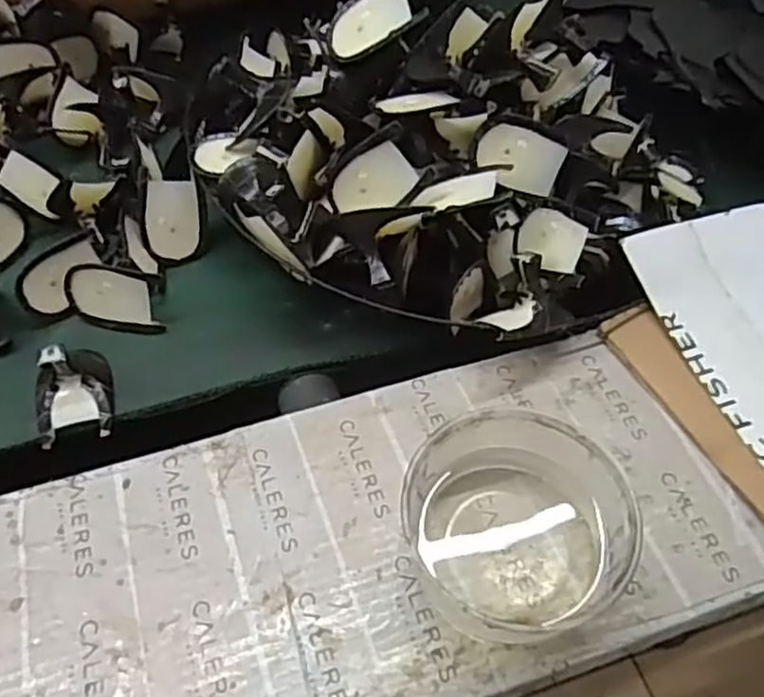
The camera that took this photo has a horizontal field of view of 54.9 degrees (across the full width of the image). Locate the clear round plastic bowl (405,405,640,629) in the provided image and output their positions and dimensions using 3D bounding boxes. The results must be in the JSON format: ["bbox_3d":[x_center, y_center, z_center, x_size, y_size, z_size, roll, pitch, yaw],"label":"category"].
[{"bbox_3d":[0.073,0.095,0.397,0.102,0.062,0.111,0,52,0],"label":"clear round plastic bowl"}]

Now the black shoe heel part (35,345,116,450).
[{"bbox_3d":[-0.207,0.021,0.483,0.049,0.044,0.066,-12,53,-9],"label":"black shoe heel part"}]

